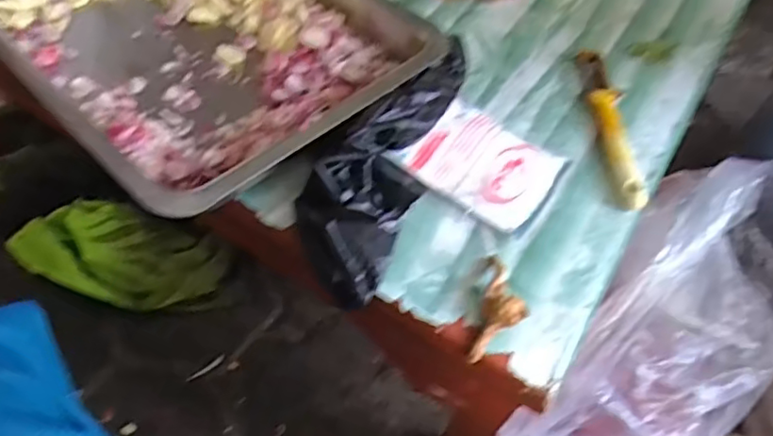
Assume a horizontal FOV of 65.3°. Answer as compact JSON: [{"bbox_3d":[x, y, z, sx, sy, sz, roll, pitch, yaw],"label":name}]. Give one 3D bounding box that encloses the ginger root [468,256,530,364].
[{"bbox_3d":[0.075,0.057,0.389,0.029,0.018,0.075,13,54,4],"label":"ginger root"}]

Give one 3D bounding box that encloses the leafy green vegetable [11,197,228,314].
[{"bbox_3d":[-0.320,0.050,0.732,0.244,0.103,0.105,19,55,8],"label":"leafy green vegetable"}]

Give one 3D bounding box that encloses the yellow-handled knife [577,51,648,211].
[{"bbox_3d":[0.185,-0.078,0.499,0.025,0.013,0.170,4,54,-3],"label":"yellow-handled knife"}]

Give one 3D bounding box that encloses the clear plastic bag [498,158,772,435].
[{"bbox_3d":[0.264,0.111,0.531,0.180,0.227,0.305,37,59,19],"label":"clear plastic bag"}]

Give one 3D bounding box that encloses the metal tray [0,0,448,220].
[{"bbox_3d":[-0.135,-0.157,0.487,0.280,0.044,0.321,-34,64,-26],"label":"metal tray"}]

